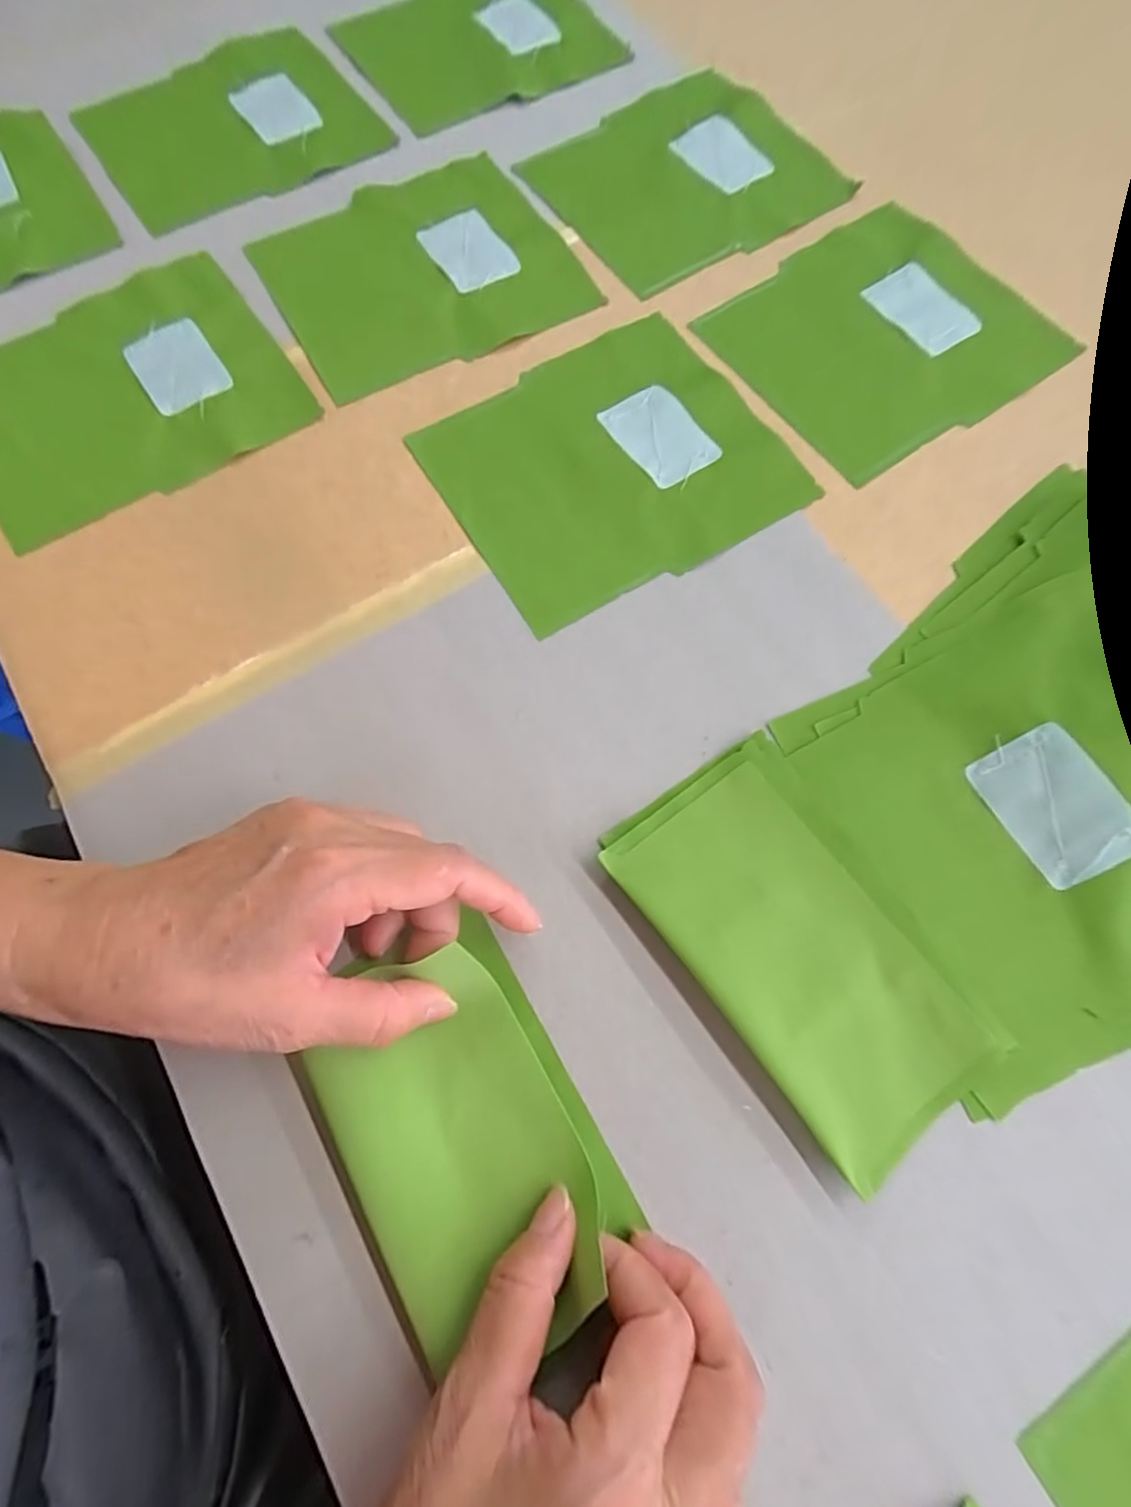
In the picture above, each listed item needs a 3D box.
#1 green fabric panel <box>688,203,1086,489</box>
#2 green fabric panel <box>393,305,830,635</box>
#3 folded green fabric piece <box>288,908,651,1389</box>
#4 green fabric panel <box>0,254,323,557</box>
[{"bbox_3d":[0.175,-0.235,0.360,0.161,0.009,0.143,-34,75,-10],"label":"green fabric panel"},{"bbox_3d":[0.021,-0.150,0.330,0.160,0.005,0.146,-30,74,-9],"label":"green fabric panel"},{"bbox_3d":[-0.038,0.136,0.232,0.084,0.022,0.129,-29,74,-9],"label":"folded green fabric piece"},{"bbox_3d":[-0.237,-0.193,0.344,0.163,0.005,0.137,-33,75,-10],"label":"green fabric panel"}]

